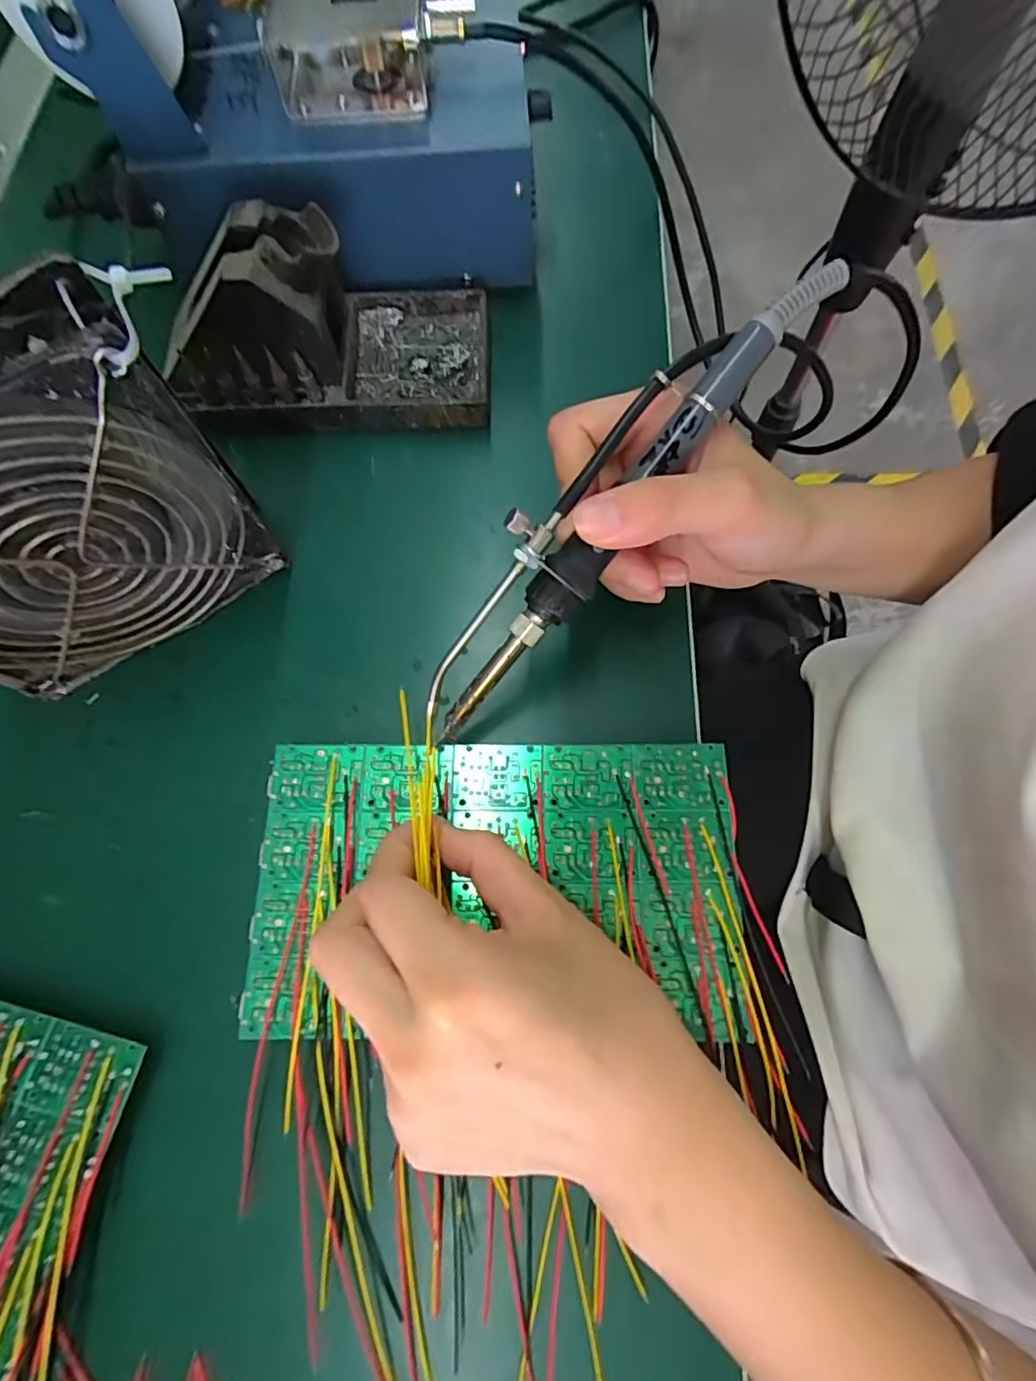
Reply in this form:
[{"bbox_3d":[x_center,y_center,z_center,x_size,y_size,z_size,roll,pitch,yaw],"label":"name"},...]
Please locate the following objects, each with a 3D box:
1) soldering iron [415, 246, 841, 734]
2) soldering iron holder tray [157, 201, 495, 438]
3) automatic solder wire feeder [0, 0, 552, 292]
[{"bbox_3d":[0.029,-0.064,0.198,0.030,0.023,0.201,43,98,12],"label":"soldering iron"},{"bbox_3d":[-0.087,-0.175,0.269,0.142,0.068,0.077,-3,71,-1],"label":"soldering iron holder tray"},{"bbox_3d":[-0.093,-0.278,0.266,0.200,0.128,0.115,-2,71,0],"label":"automatic solder wire feeder"}]

